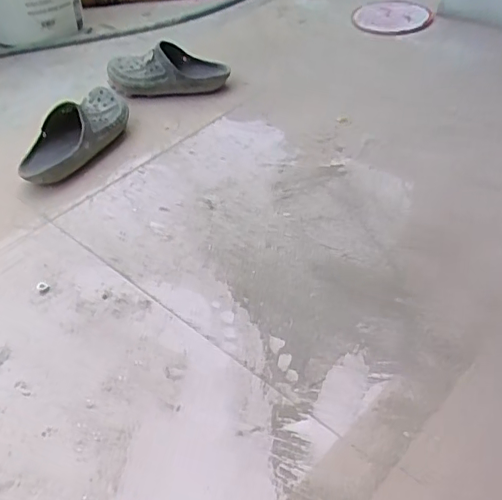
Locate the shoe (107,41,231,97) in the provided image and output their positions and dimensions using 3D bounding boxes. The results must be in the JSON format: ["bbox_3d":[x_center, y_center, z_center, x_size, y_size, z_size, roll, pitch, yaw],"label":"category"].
[{"bbox_3d":[-0.162,-0.346,1.079,0.230,0.077,0.100,-9,44,-2],"label":"shoe"}]

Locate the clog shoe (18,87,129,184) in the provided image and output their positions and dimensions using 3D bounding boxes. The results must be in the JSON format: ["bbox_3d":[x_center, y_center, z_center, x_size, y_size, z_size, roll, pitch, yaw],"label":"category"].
[{"bbox_3d":[-0.302,-0.195,0.947,0.098,0.070,0.225,20,50,25],"label":"clog shoe"}]

